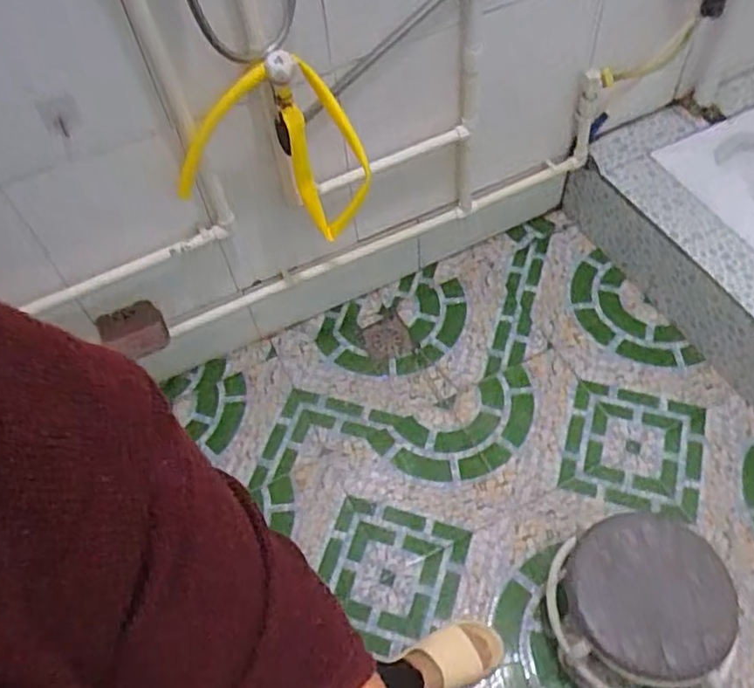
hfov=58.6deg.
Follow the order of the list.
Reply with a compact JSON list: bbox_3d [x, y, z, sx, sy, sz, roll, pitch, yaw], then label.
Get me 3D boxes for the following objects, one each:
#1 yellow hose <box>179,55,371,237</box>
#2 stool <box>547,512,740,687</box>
[{"bbox_3d":[-0.207,-0.361,1.191,0.353,0.378,0.141,8,61,8],"label":"yellow hose"},{"bbox_3d":[0.437,0.455,1.136,0.256,0.235,0.265,15,63,12],"label":"stool"}]

